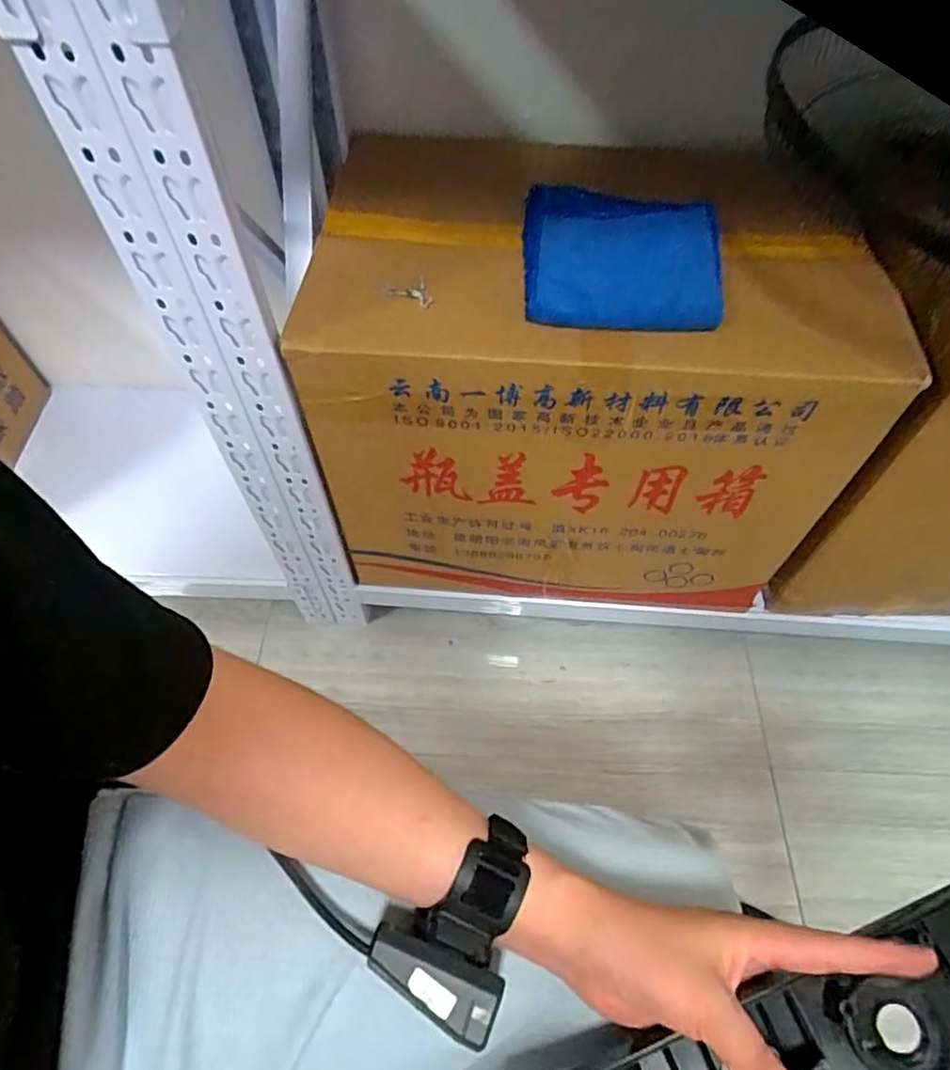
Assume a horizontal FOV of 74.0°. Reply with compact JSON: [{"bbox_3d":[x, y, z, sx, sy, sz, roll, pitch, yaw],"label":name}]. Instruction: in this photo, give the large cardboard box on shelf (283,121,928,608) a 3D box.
[{"bbox_3d":[0.111,-0.125,0.775,0.558,0.473,0.209,6,57,4],"label":"large cardboard box on shelf"}]

